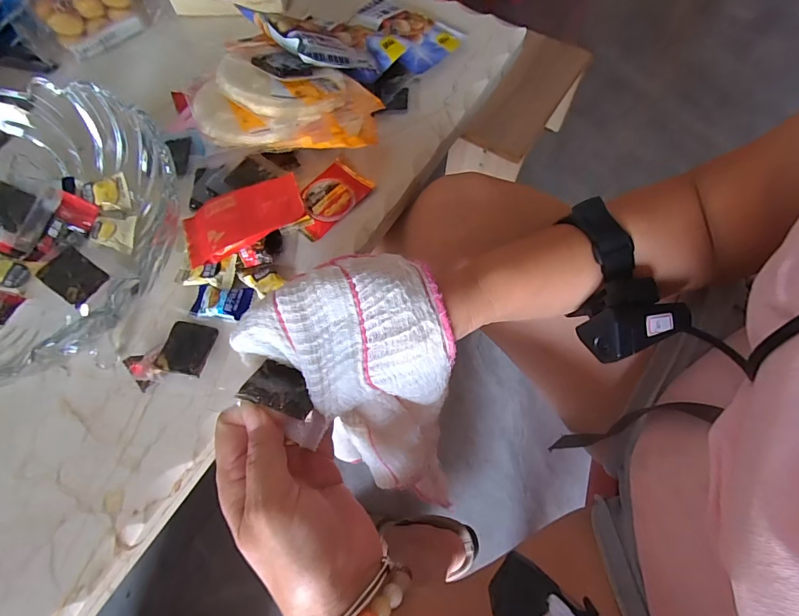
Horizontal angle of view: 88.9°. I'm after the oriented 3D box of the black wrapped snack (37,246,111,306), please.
[{"bbox_3d":[-0.244,-0.025,0.303,0.043,0.010,0.031,32,71,14],"label":"black wrapped snack"}]

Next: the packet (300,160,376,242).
[{"bbox_3d":[-0.064,-0.100,0.371,0.047,0.007,0.079,36,72,13],"label":"packet"}]

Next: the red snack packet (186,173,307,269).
[{"bbox_3d":[-0.131,-0.076,0.338,0.103,0.010,0.054,-23,67,1],"label":"red snack packet"}]

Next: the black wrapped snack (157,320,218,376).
[{"bbox_3d":[-0.162,0.030,0.312,0.034,0.007,0.042,10,52,-3],"label":"black wrapped snack"}]

